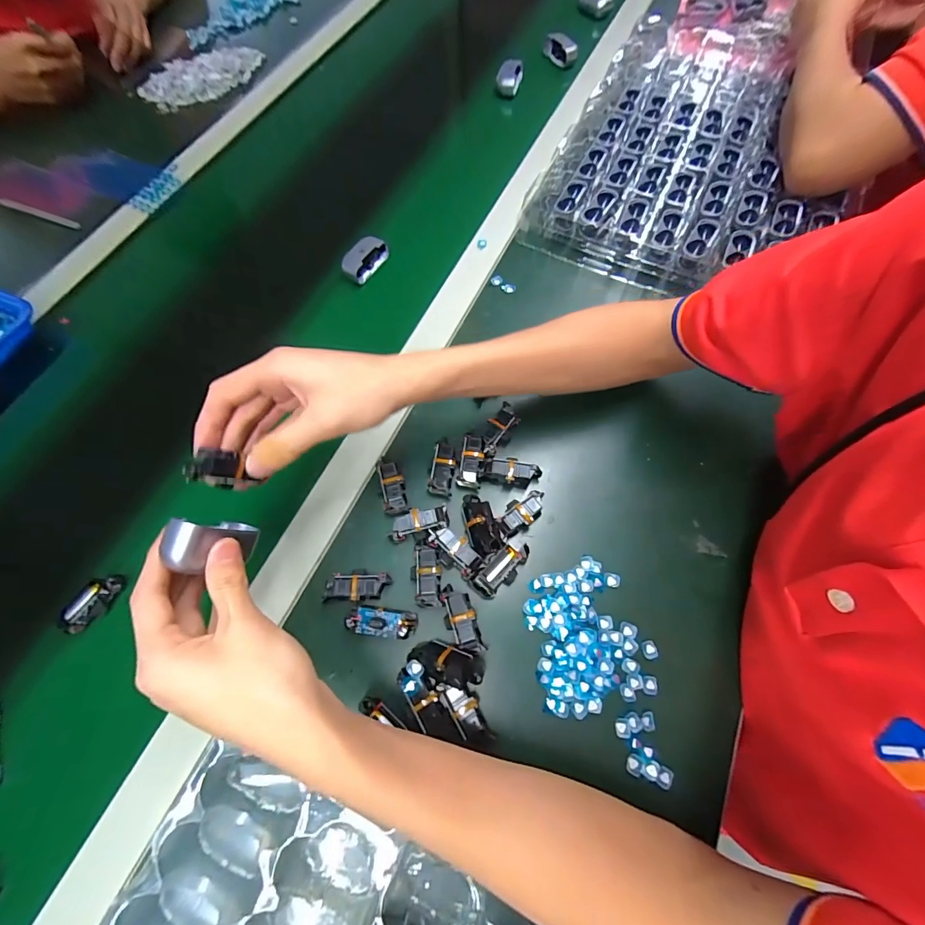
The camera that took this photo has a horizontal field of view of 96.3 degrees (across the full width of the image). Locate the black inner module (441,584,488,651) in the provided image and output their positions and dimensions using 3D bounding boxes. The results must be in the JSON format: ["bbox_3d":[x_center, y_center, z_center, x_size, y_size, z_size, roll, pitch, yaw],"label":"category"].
[{"bbox_3d":[-0.002,0.124,0.330,0.024,0.023,0.052,-18,68,-6],"label":"black inner module"}]

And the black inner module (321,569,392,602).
[{"bbox_3d":[-0.086,0.102,0.344,0.053,0.021,0.026,-1,67,1],"label":"black inner module"}]

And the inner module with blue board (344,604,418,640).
[{"bbox_3d":[-0.063,0.127,0.331,0.054,0.022,0.021,5,68,4],"label":"inner module with blue board"}]

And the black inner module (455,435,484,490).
[{"bbox_3d":[0.008,0.000,0.380,0.021,0.018,0.048,8,68,5],"label":"black inner module"}]

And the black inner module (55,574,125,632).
[{"bbox_3d":[-0.306,0.114,0.342,0.019,0.017,0.050,30,71,13],"label":"black inner module"}]

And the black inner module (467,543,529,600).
[{"bbox_3d":[0.032,0.089,0.344,0.054,0.019,0.026,-36,71,-13],"label":"black inner module"}]

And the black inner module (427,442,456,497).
[{"bbox_3d":[-0.018,0.004,0.379,0.021,0.019,0.050,9,68,5],"label":"black inner module"}]

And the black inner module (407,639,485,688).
[{"bbox_3d":[-0.012,0.152,0.313,0.057,0.033,0.026,13,68,6],"label":"black inner module"}]

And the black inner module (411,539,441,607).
[{"bbox_3d":[-0.030,0.093,0.344,0.024,0.022,0.053,-5,67,-1],"label":"black inner module"}]

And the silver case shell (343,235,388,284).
[{"bbox_3d":[-0.112,-0.239,0.482,0.018,0.031,0.058,34,72,14],"label":"silver case shell"}]

